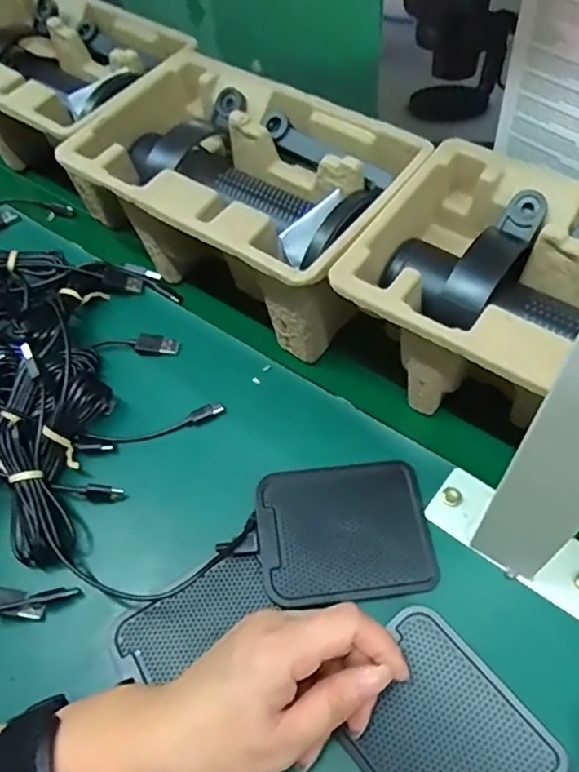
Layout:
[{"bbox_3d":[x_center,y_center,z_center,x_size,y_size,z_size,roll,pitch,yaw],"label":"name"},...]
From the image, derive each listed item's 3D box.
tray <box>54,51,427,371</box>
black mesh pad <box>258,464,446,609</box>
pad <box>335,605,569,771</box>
[{"bbox_3d":[-0.040,-0.134,0.448,0.244,0.109,0.154,32,63,22],"label":"tray"},{"bbox_3d":[0.033,0.086,0.355,0.100,0.009,0.079,-6,56,-1],"label":"black mesh pad"},{"bbox_3d":[0.073,0.171,0.295,0.080,0.008,0.095,-42,62,-7],"label":"pad"}]

